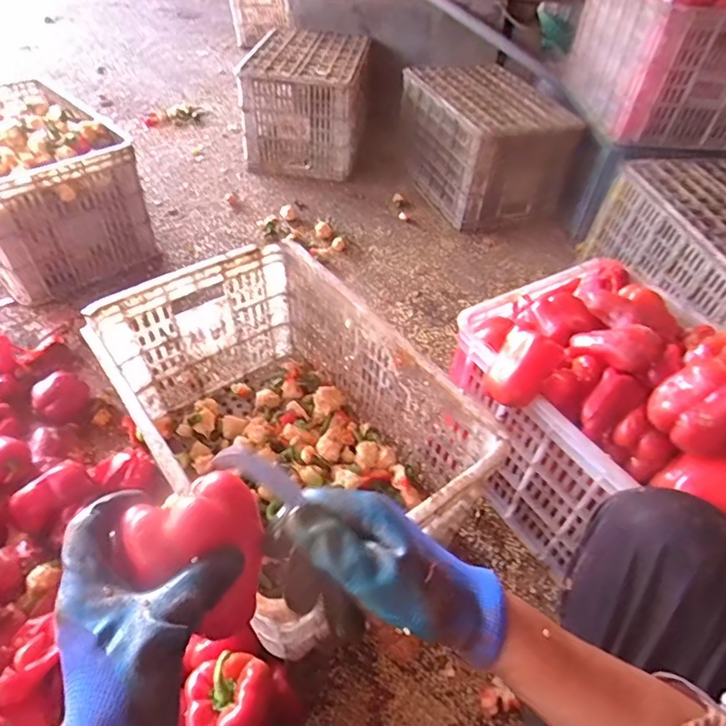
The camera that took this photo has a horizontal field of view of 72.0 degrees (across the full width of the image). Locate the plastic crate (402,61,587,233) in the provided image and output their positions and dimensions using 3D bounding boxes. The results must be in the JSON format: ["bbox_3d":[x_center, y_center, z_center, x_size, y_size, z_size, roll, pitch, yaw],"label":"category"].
[{"bbox_3d":[0.359,-0.678,1.556,0.411,0.275,0.526,-9,48,-13],"label":"plastic crate"}]

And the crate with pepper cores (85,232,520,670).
[{"bbox_3d":[-0.118,0.107,0.753,0.344,0.288,0.518,-28,55,-27],"label":"crate with pepper cores"}]

